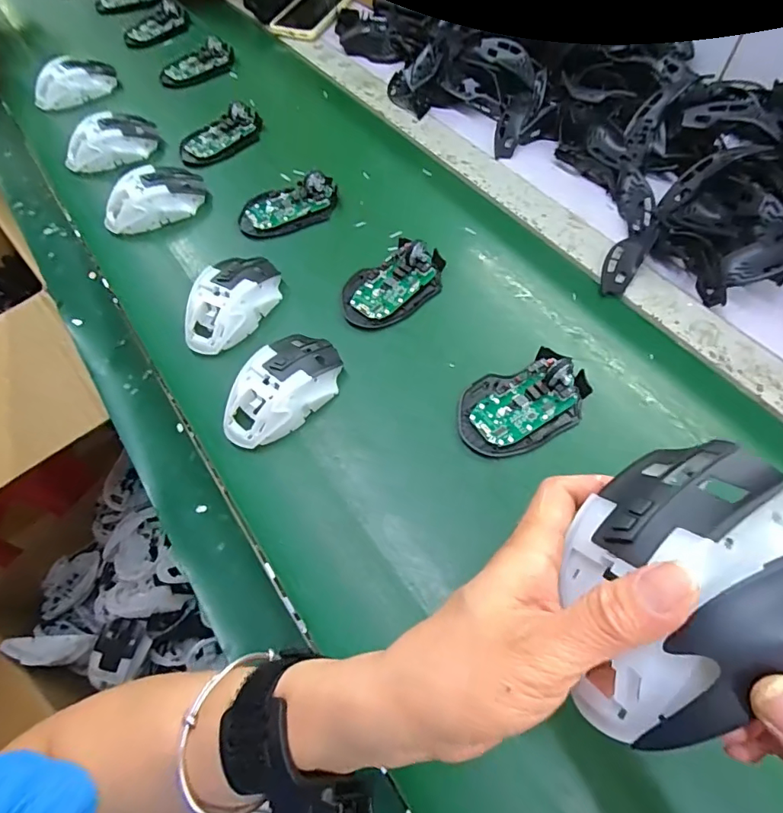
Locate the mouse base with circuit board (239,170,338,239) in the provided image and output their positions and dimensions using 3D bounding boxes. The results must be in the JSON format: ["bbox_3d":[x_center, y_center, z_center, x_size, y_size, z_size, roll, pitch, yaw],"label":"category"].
[{"bbox_3d":[-0.116,-0.230,0.543,0.115,0.027,0.057,-24,62,-9],"label":"mouse base with circuit board"}]

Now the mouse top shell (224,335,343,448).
[{"bbox_3d":[-0.094,-0.016,0.413,0.061,0.038,0.114,37,69,21],"label":"mouse top shell"}]

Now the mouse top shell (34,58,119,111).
[{"bbox_3d":[-0.455,-0.464,0.685,0.115,0.039,0.055,-24,62,-9],"label":"mouse top shell"}]

